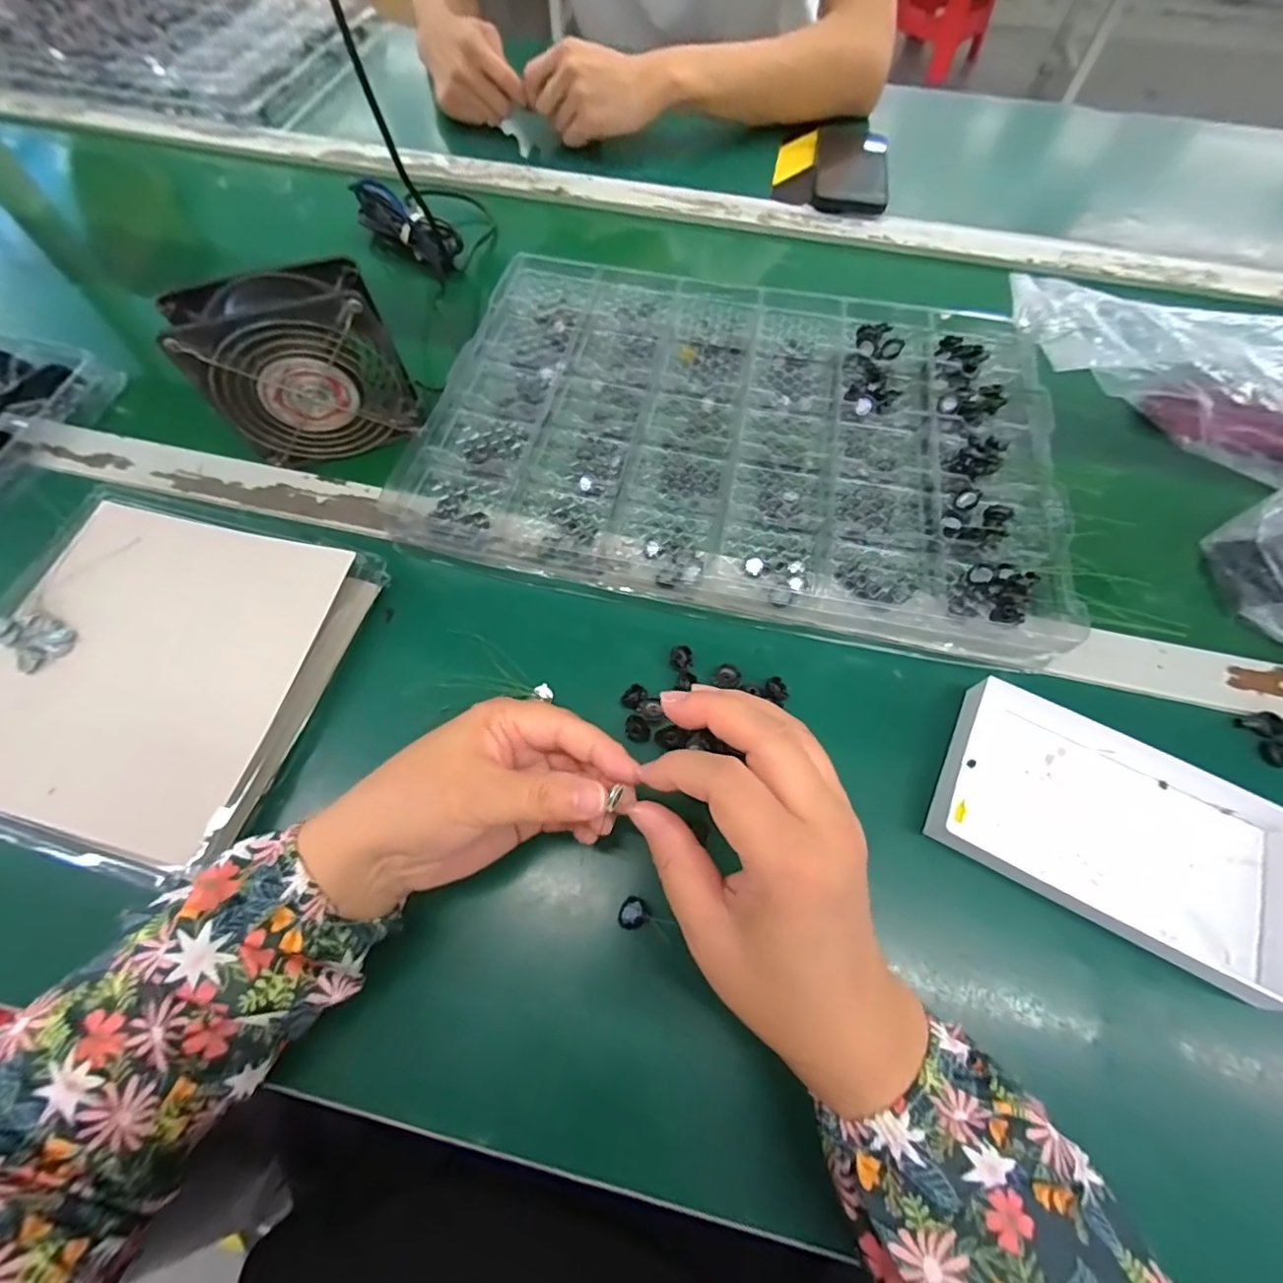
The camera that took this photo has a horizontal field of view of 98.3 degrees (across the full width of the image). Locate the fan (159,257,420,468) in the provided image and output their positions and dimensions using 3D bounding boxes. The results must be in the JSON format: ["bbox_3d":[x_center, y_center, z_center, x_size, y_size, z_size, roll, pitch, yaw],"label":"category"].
[{"bbox_3d":[-0.230,-0.187,0.383,0.117,0.107,0.045,-12,66,-5],"label":"fan"}]

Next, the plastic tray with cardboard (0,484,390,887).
[{"bbox_3d":[-0.290,0.013,0.329,0.207,0.033,0.205,14,66,7],"label":"plastic tray with cardboard"}]

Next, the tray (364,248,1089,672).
[{"bbox_3d":[0.074,-0.164,0.423,0.445,0.034,0.316,12,65,4],"label":"tray"}]

